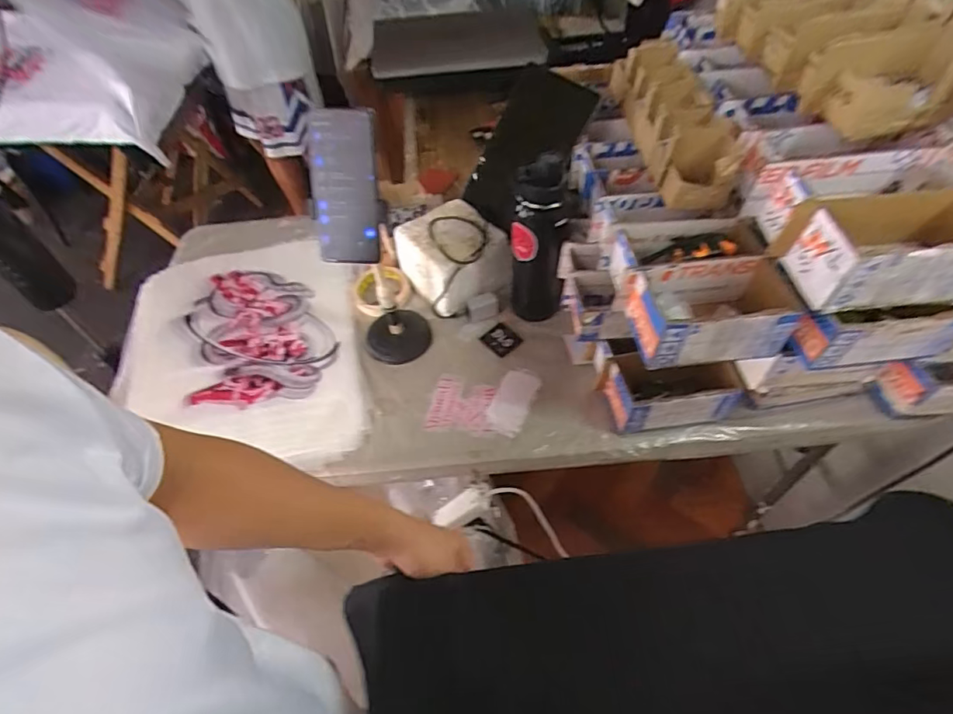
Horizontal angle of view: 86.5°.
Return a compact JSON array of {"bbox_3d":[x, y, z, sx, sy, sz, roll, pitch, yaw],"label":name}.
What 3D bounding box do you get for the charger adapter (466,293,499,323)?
[{"bbox_3d":[0.009,-0.081,0.839,0.052,0.040,0.024,-12,52,-7],"label":"charger adapter"}]

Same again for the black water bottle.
[{"bbox_3d":[0.099,-0.171,0.767,0.095,0.273,0.069,10,53,10],"label":"black water bottle"}]

